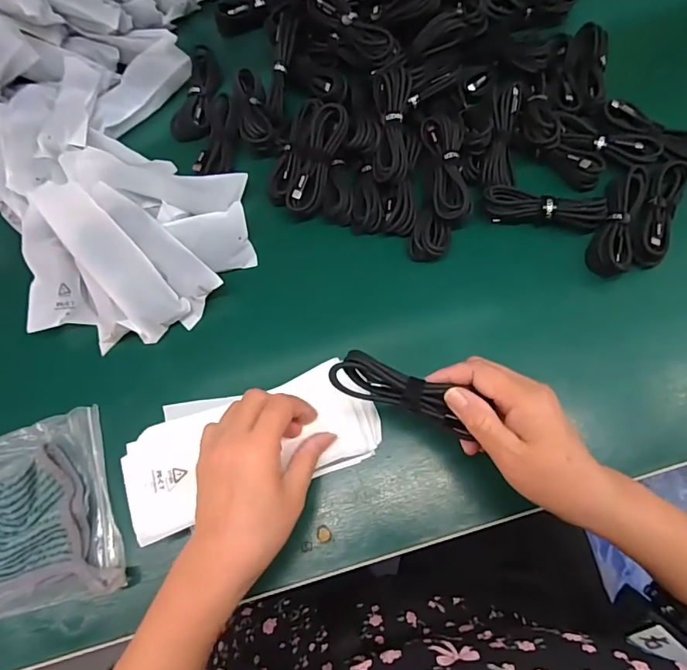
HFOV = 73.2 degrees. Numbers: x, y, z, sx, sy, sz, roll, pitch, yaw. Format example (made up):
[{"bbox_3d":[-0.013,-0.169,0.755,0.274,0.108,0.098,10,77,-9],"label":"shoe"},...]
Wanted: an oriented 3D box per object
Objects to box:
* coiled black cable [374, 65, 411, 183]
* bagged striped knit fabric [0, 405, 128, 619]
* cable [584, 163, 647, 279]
[{"bbox_3d":[0.047,-0.204,0.448,0.033,0.033,0.110,1,76,0],"label":"coiled black cable"},{"bbox_3d":[-0.300,0.161,0.362,0.234,0.022,0.140,-20,70,-4],"label":"bagged striped knit fabric"},{"bbox_3d":[0.258,-0.109,0.432,0.034,0.017,0.114,19,71,10],"label":"cable"}]

